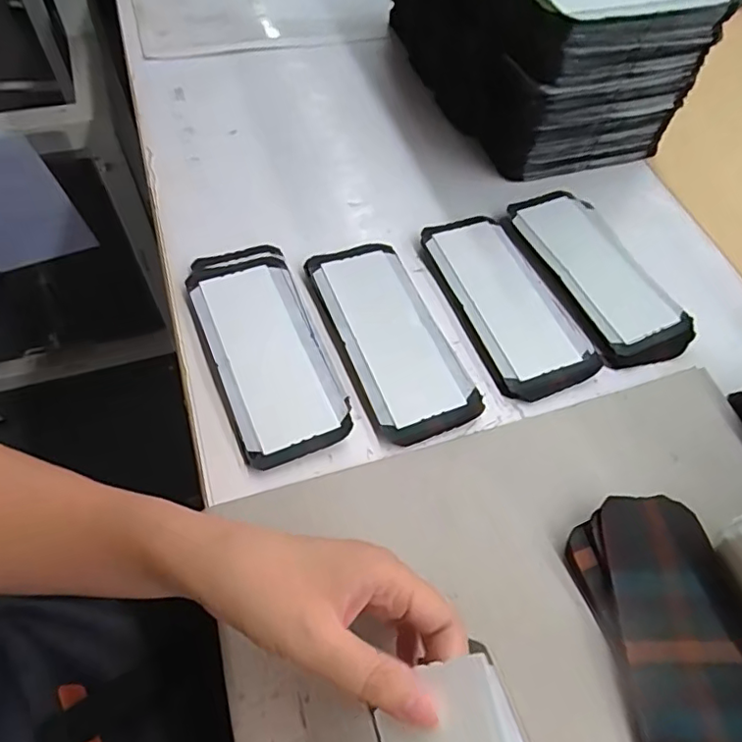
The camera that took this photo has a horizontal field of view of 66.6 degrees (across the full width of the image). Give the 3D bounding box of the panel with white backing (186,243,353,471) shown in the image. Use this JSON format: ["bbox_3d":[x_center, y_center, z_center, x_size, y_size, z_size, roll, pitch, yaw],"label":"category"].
[{"bbox_3d":[-0.075,-0.021,0.397,0.077,0.018,0.176,-20,61,-14],"label":"panel with white backing"}]

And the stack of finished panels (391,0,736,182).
[{"bbox_3d":[0.148,-0.343,0.531,0.179,0.149,0.282,-14,60,-10],"label":"stack of finished panels"}]

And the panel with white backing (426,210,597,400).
[{"bbox_3d":[0.104,-0.057,0.438,0.077,0.014,0.167,-18,61,-13],"label":"panel with white backing"}]

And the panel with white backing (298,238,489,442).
[{"bbox_3d":[0.013,-0.027,0.415,0.074,0.012,0.168,-20,61,-13],"label":"panel with white backing"}]

